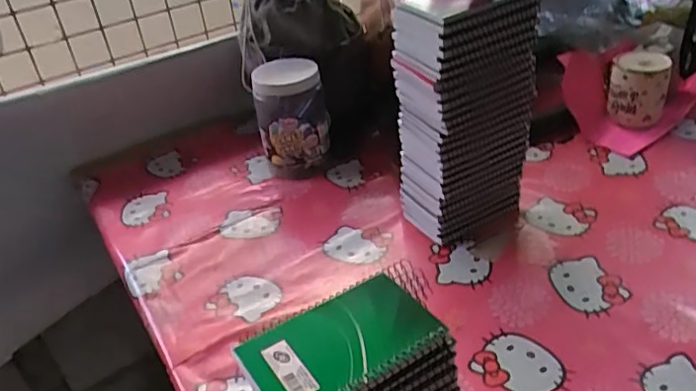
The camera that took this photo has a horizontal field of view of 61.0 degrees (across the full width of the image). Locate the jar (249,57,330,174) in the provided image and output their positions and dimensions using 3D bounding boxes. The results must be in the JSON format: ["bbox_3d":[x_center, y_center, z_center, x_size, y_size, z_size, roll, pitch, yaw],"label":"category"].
[{"bbox_3d":[-0.083,-0.115,0.885,0.103,0.153,0.108,-5,35,4],"label":"jar"}]

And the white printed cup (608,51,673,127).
[{"bbox_3d":[0.441,-0.163,0.902,0.080,0.098,0.069,8,38,21],"label":"white printed cup"}]

